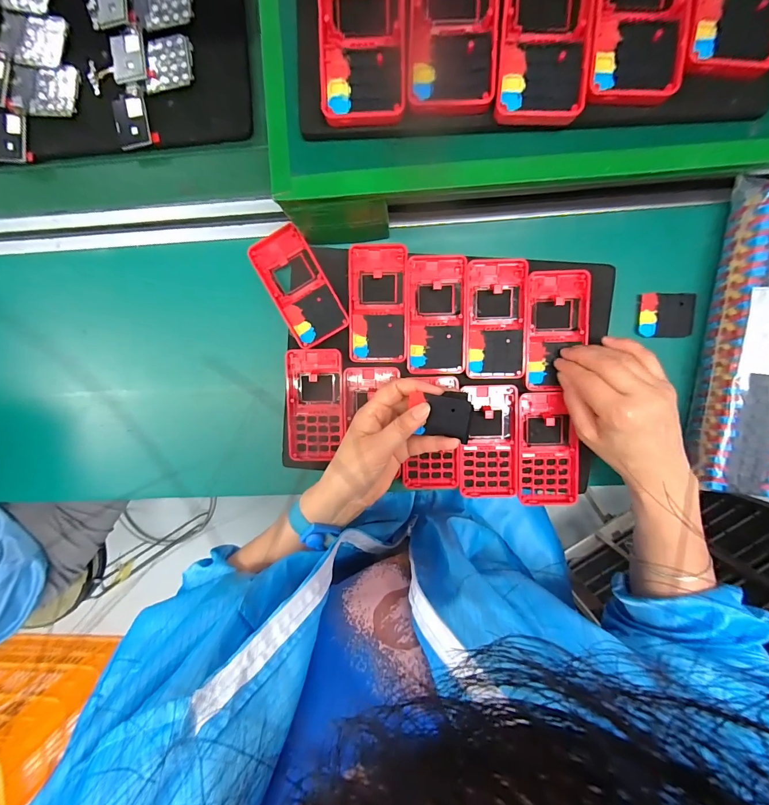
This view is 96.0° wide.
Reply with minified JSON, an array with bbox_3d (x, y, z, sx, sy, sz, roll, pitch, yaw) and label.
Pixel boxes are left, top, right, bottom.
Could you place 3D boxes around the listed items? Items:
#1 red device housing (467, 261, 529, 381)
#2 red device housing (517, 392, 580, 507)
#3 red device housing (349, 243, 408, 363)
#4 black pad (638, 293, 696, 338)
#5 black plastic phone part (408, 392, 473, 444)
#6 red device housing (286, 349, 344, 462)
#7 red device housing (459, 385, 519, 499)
[{"bbox_3d":[0.118,-0.088,0.368,0.061,0.013,0.123,1,95,4],"label":"red device housing"},{"bbox_3d":[0.175,0.051,0.374,0.062,0.017,0.123,-1,94,4],"label":"red device housing"},{"bbox_3d":[-0.007,-0.105,0.373,0.061,0.017,0.123,1,95,4],"label":"red device housing"},{"bbox_3d":[0.301,-0.093,0.368,0.054,0.008,0.046,-1,94,4],"label":"black pad"},{"bbox_3d":[0.053,0.012,0.312,0.049,0.008,0.044,1,108,19],"label":"black plastic phone part"},{"bbox_3d":[-0.077,0.004,0.387,0.061,0.016,0.126,2,95,4],"label":"red device housing"},{"bbox_3d":[0.114,0.043,0.378,0.060,0.013,0.123,1,95,4],"label":"red device housing"}]

